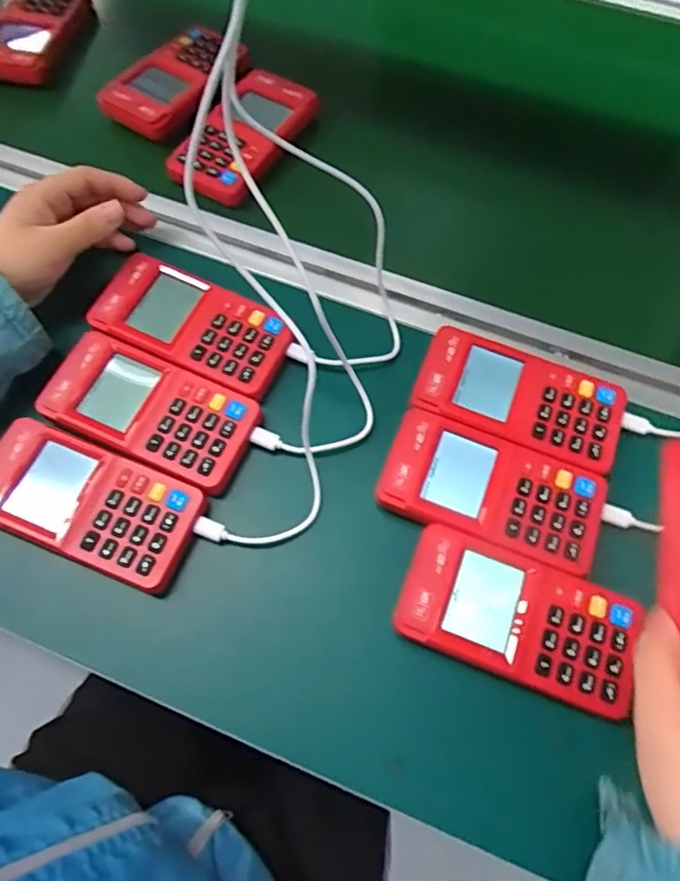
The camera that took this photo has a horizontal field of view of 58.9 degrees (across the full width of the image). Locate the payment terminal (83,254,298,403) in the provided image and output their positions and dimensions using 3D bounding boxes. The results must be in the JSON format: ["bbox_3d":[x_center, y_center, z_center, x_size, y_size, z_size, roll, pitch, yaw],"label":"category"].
[{"bbox_3d":[-0.101,-0.079,0.419,0.129,0.022,0.064,23,68,10],"label":"payment terminal"}]

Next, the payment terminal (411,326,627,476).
[{"bbox_3d":[0.121,-0.027,0.402,0.134,0.021,0.069,20,68,8],"label":"payment terminal"}]

